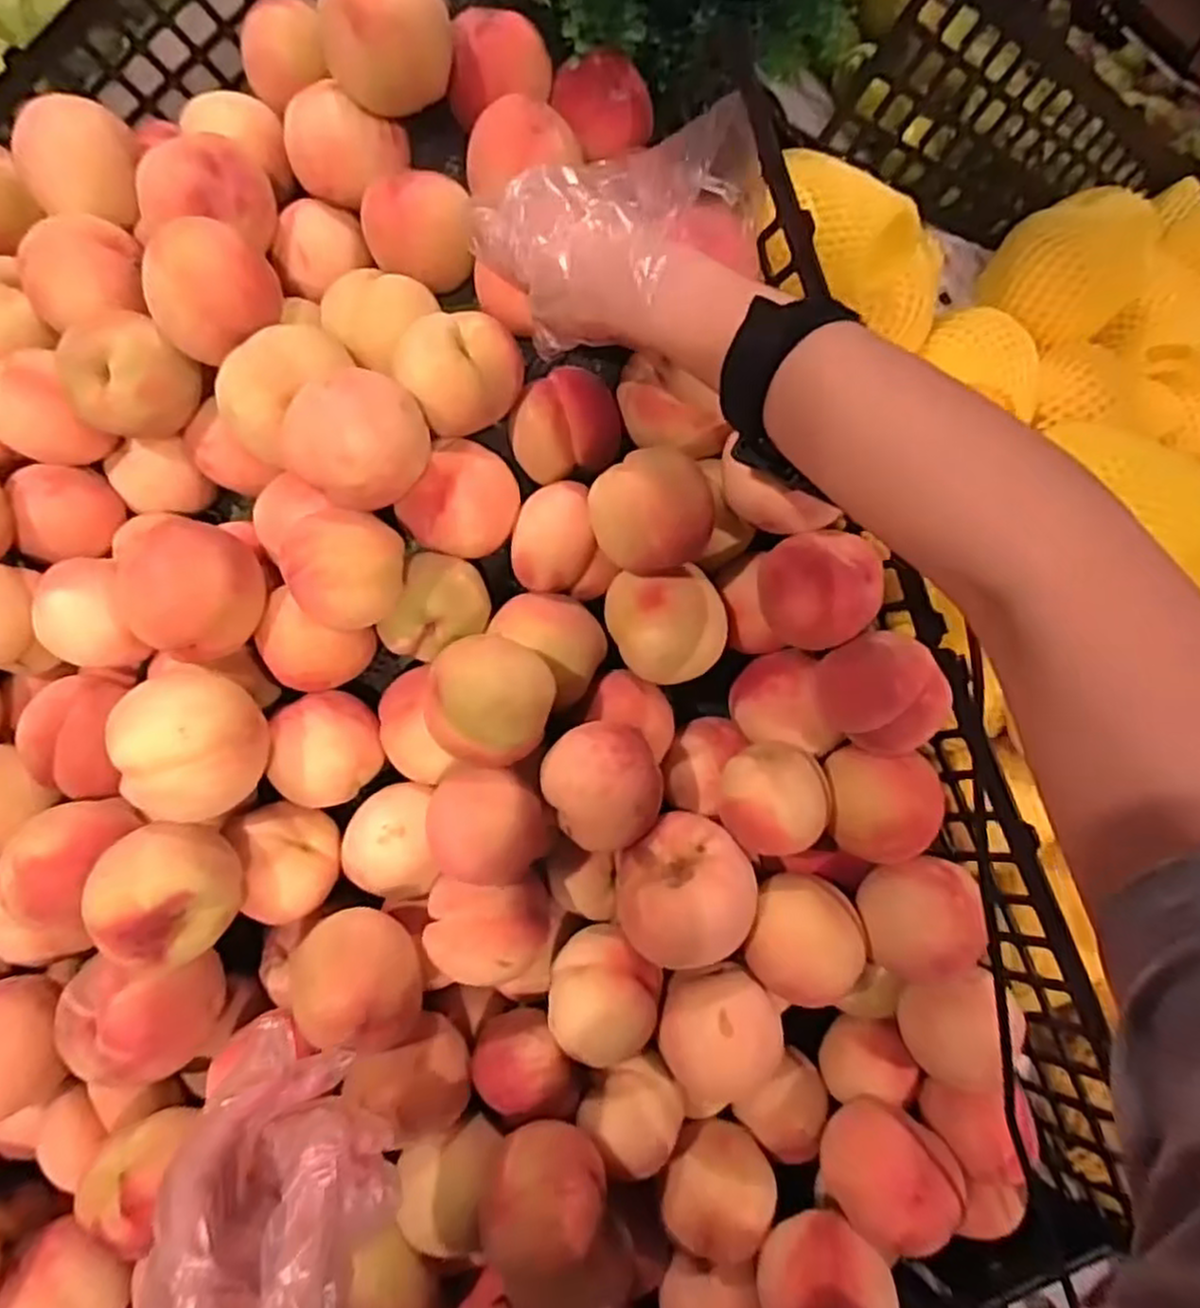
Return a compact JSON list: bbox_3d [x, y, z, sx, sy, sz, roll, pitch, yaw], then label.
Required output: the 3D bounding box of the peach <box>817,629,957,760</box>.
[{"bbox_3d":[0.154,0.022,0.416,0.055,0.067,0.066,-7,67,-6],"label":"peach"}]

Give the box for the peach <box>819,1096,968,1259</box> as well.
[{"bbox_3d":[0.168,0.307,0.445,0.071,0.065,0.067,1,67,-2],"label":"peach"}]

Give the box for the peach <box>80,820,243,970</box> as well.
[{"bbox_3d":[-0.221,0.121,0.380,0.055,0.061,0.067,8,67,1],"label":"peach"}]

